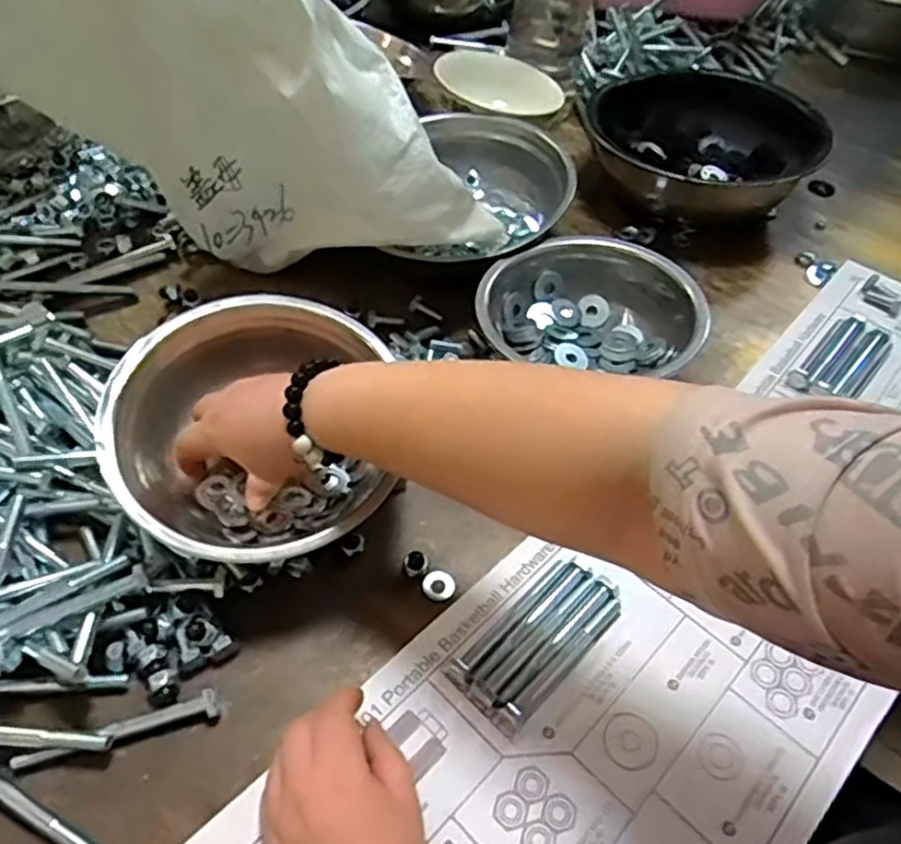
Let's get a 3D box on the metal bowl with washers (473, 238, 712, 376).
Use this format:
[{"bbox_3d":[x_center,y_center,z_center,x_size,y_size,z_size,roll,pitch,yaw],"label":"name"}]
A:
[{"bbox_3d":[0.109,-0.076,0.580,0.174,0.074,0.164,12,51,4],"label":"metal bowl with washers"}]

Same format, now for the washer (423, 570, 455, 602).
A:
[{"bbox_3d":[-0.008,0.106,0.463,0.021,0.004,0.020,2,61,-3],"label":"washer"}]

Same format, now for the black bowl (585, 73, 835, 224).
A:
[{"bbox_3d":[0.258,-0.282,0.751,0.234,0.077,0.216,8,51,2],"label":"black bowl"}]

